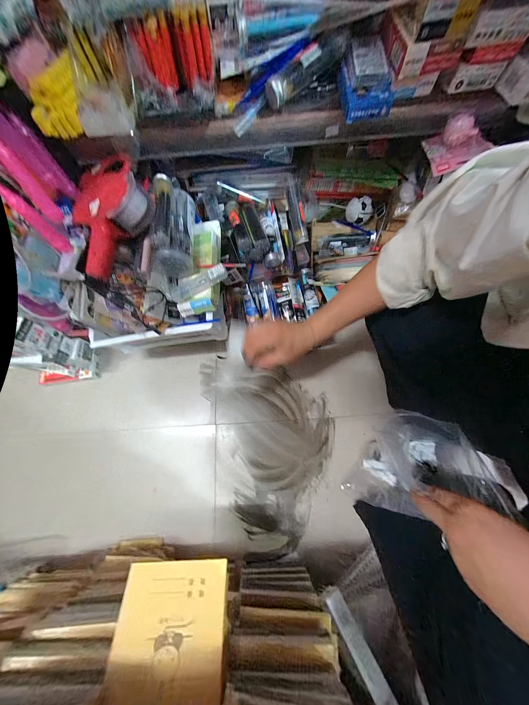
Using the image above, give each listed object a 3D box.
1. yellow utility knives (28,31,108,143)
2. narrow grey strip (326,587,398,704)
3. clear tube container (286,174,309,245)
[{"bbox_3d":[-0.284,-0.384,0.322,0.051,0.045,0.138,23,87,9],"label":"yellow utility knives"},{"bbox_3d":[0.148,0.448,0.319,0.031,0.008,0.160,-2,36,-34],"label":"narrow grey strip"},{"bbox_3d":[0.073,-0.325,0.514,0.030,0.029,0.136,-18,106,-4],"label":"clear tube container"}]

